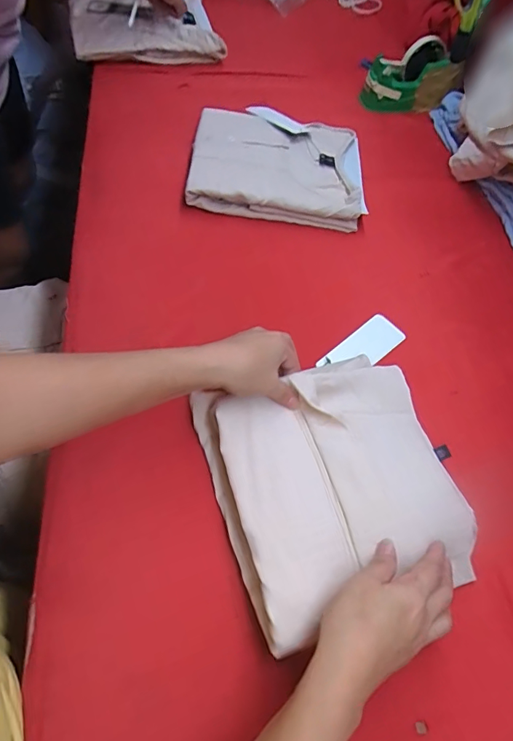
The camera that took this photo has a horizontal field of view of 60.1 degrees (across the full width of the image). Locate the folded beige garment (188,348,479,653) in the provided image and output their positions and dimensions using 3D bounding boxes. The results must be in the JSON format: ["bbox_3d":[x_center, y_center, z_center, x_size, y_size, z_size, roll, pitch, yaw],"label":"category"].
[{"bbox_3d":[0.078,0.099,0.430,0.227,0.038,0.232,-16,62,-13],"label":"folded beige garment"}]

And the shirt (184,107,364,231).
[{"bbox_3d":[0.033,-0.329,0.688,0.256,0.047,0.253,3,60,-3],"label":"shirt"}]

